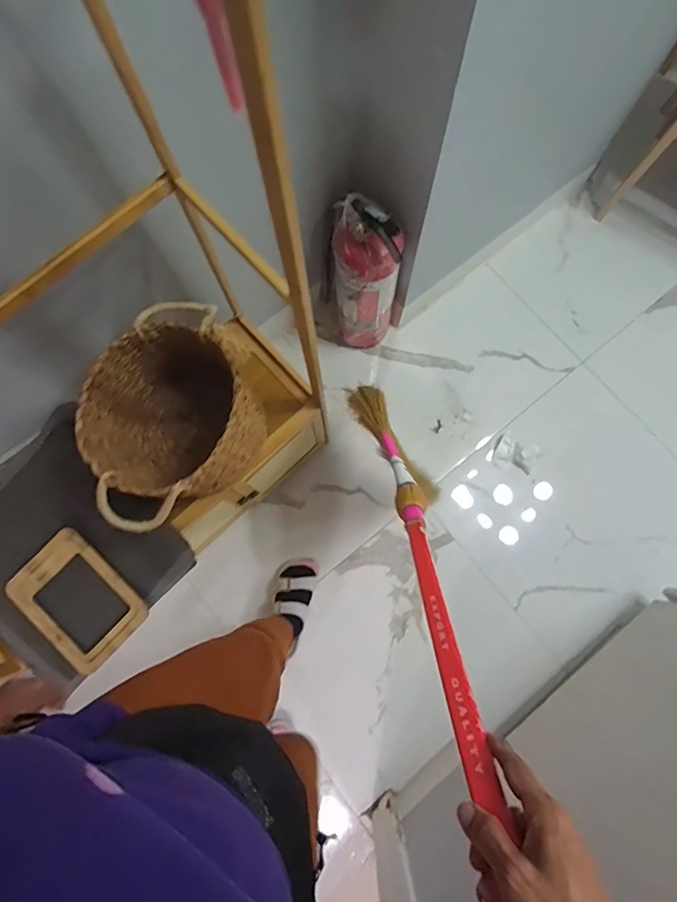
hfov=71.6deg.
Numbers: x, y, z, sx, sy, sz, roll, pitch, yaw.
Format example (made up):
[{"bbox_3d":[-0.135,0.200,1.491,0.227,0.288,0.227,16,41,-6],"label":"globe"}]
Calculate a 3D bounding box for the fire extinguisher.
[{"bbox_3d":[0.065,-0.395,1.097,0.140,0.468,0.114,5,79,4],"label":"fire extinguisher"}]

